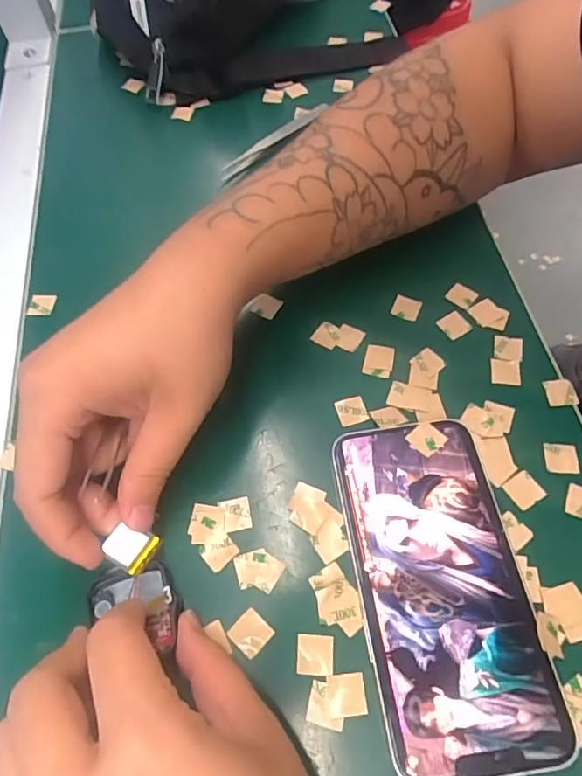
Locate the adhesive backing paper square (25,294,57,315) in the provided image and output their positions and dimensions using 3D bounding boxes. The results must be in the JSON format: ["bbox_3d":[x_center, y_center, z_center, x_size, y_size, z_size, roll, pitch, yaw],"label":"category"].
[{"bbox_3d":[-0.156,-0.052,0.326,0.015,0.004,0.014,1,74,-6],"label":"adhesive backing paper square"}]

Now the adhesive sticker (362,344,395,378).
[{"bbox_3d":[0.049,-0.016,0.292,0.016,0.004,0.019,10,63,9],"label":"adhesive sticker"}]

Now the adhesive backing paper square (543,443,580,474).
[{"bbox_3d":[0.135,0.035,0.261,0.016,0.004,0.015,4,62,6],"label":"adhesive backing paper square"}]

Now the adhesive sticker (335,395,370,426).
[{"bbox_3d":[0.032,0.012,0.278,0.015,0.004,0.015,-14,62,-4],"label":"adhesive sticker"}]

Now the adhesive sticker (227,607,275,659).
[{"bbox_3d":[-0.017,0.106,0.228,0.015,0.004,0.015,-41,68,-19],"label":"adhesive sticker"}]

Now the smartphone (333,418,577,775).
[{"bbox_3d":[0.064,0.083,0.231,0.069,0.010,0.143,-8,62,-3],"label":"smartphone"}]

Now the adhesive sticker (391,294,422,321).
[{"bbox_3d":[0.069,-0.048,0.311,0.016,0.004,0.015,14,68,16],"label":"adhesive sticker"}]

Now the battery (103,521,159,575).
[{"bbox_3d":[-0.071,0.070,0.231,0.021,0.004,0.018,36,71,-10],"label":"battery"}]

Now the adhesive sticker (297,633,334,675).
[{"bbox_3d":[0.010,0.113,0.223,0.015,0.004,0.015,-1,60,9],"label":"adhesive sticker"}]

